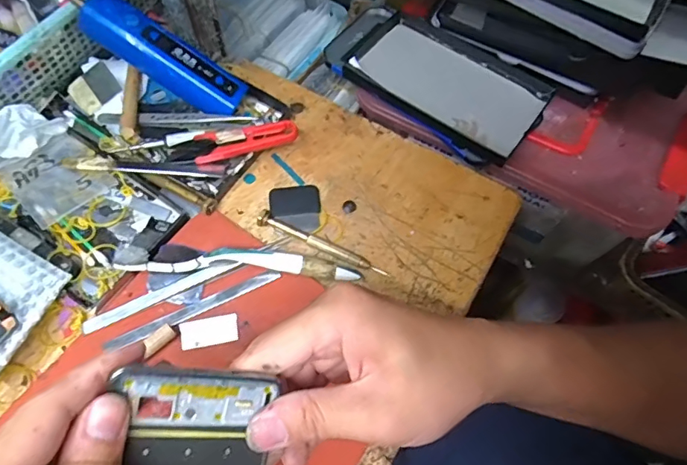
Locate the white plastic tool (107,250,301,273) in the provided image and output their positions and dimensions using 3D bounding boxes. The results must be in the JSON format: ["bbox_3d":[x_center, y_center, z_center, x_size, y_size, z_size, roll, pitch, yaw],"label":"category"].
[{"bbox_3d":[-0.092,0.022,0.352,0.125,0.020,0.013,0,65,-2],"label":"white plastic tool"}]

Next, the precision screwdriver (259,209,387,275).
[{"bbox_3d":[-0.016,0.008,0.372,0.104,0.009,0.011,22,66,8],"label":"precision screwdriver"}]

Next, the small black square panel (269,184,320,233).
[{"bbox_3d":[-0.037,-0.019,0.387,0.039,0.004,0.042,-6,65,-4],"label":"small black square panel"}]

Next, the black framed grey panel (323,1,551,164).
[{"bbox_3d":[0.083,-0.147,0.467,0.205,0.023,0.100,34,69,14],"label":"black framed grey panel"}]

